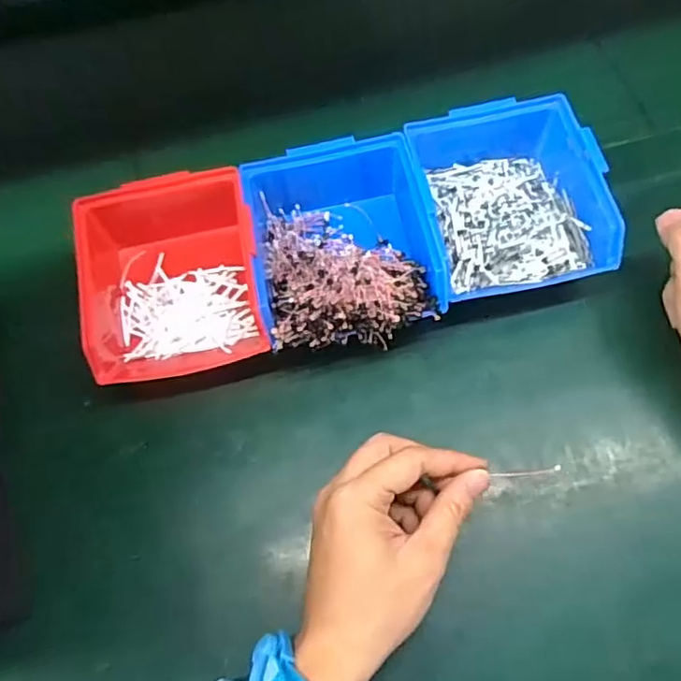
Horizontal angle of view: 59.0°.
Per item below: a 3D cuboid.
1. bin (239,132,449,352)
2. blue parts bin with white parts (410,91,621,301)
[{"bbox_3d":[0.000,-0.067,0.434,0.122,0.062,0.164,-12,65,-1],"label":"bin"},{"bbox_3d":[0.118,-0.105,0.444,0.123,0.066,0.150,-12,65,-1],"label":"blue parts bin with white parts"}]

